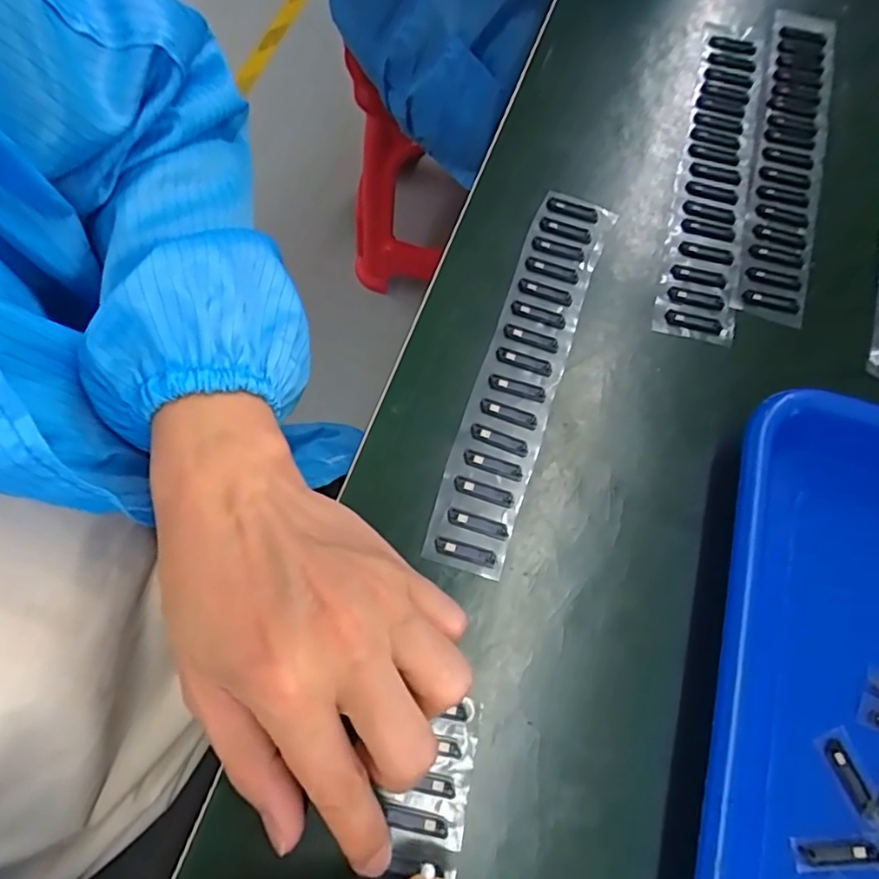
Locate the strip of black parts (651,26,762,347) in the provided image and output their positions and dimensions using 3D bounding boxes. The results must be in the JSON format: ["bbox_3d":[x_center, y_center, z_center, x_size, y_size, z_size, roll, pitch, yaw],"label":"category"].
[{"bbox_3d":[0.154,-0.149,0.331,0.036,0.005,0.216,16,70,4],"label":"strip of black parts"}]

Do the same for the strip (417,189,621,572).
[{"bbox_3d":[0.040,-0.036,0.286,0.037,0.004,0.201,19,71,5],"label":"strip"}]

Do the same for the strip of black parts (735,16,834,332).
[{"bbox_3d":[0.196,-0.162,0.333,0.037,0.006,0.218,15,70,4],"label":"strip of black parts"}]

